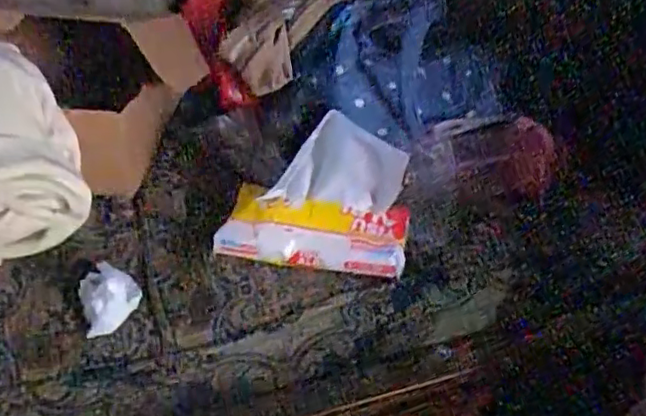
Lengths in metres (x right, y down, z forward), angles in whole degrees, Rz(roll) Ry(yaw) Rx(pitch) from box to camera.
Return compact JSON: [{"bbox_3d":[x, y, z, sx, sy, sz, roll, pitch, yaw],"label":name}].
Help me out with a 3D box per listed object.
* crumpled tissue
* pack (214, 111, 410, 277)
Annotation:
[{"bbox_3d":[-0.182,0.073,0.526,0.048,0.027,0.075,-13,44,-21],"label":"crumpled tissue"},{"bbox_3d":[-0.007,-0.006,0.577,0.175,0.117,0.090,6,40,-1],"label":"pack"}]

